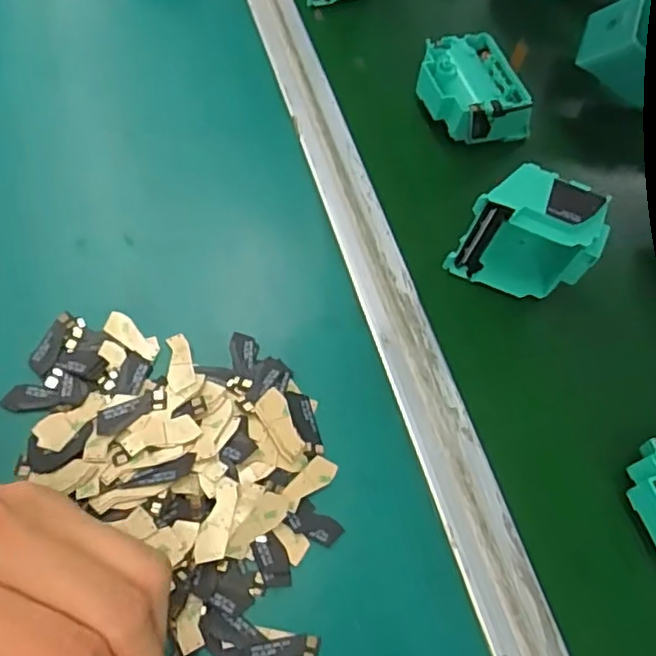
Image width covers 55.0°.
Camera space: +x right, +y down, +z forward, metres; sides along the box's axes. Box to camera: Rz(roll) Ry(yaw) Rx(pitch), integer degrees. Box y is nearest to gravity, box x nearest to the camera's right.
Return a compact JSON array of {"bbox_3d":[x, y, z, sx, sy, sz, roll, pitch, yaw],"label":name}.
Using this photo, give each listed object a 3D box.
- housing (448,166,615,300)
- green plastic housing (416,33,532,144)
[{"bbox_3d":[0.123,-0.056,0.389,0.077,0.077,0.039,19,63,7],"label":"housing"},{"bbox_3d":[0.105,-0.174,0.470,0.069,0.045,0.074,-18,65,-12],"label":"green plastic housing"}]

